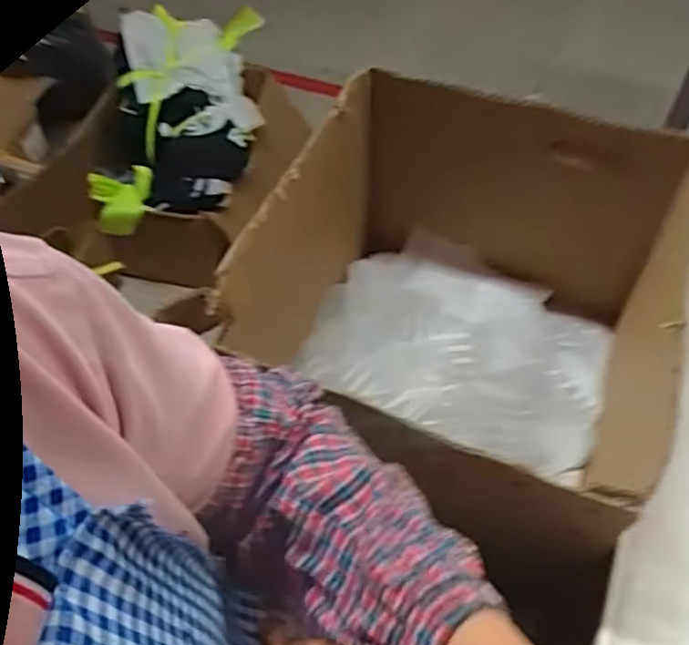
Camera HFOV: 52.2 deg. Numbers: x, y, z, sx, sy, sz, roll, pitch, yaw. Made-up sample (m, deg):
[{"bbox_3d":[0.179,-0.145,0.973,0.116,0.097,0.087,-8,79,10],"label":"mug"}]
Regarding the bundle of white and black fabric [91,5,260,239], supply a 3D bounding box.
[{"bbox_3d":[-0.360,-0.467,1.526,0.334,0.245,0.509,2,52,3],"label":"bundle of white and black fabric"}]

